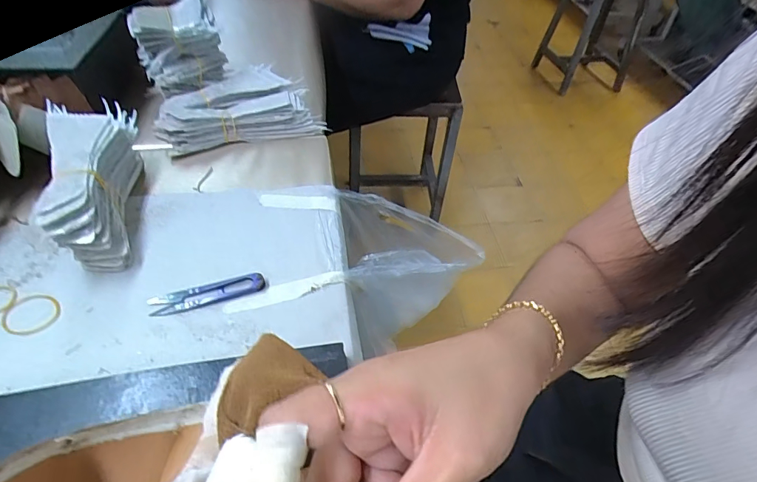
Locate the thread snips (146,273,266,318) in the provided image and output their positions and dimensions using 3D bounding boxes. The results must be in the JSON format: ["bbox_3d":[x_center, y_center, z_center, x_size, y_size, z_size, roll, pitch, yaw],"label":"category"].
[{"bbox_3d":[-0.159,0.049,0.409,0.102,0.009,0.025,-10,49,-13],"label":"thread snips"}]

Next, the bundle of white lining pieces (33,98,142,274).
[{"bbox_3d":[-0.294,-0.062,0.457,0.071,0.075,0.195,-13,50,-15],"label":"bundle of white lining pieces"}]

